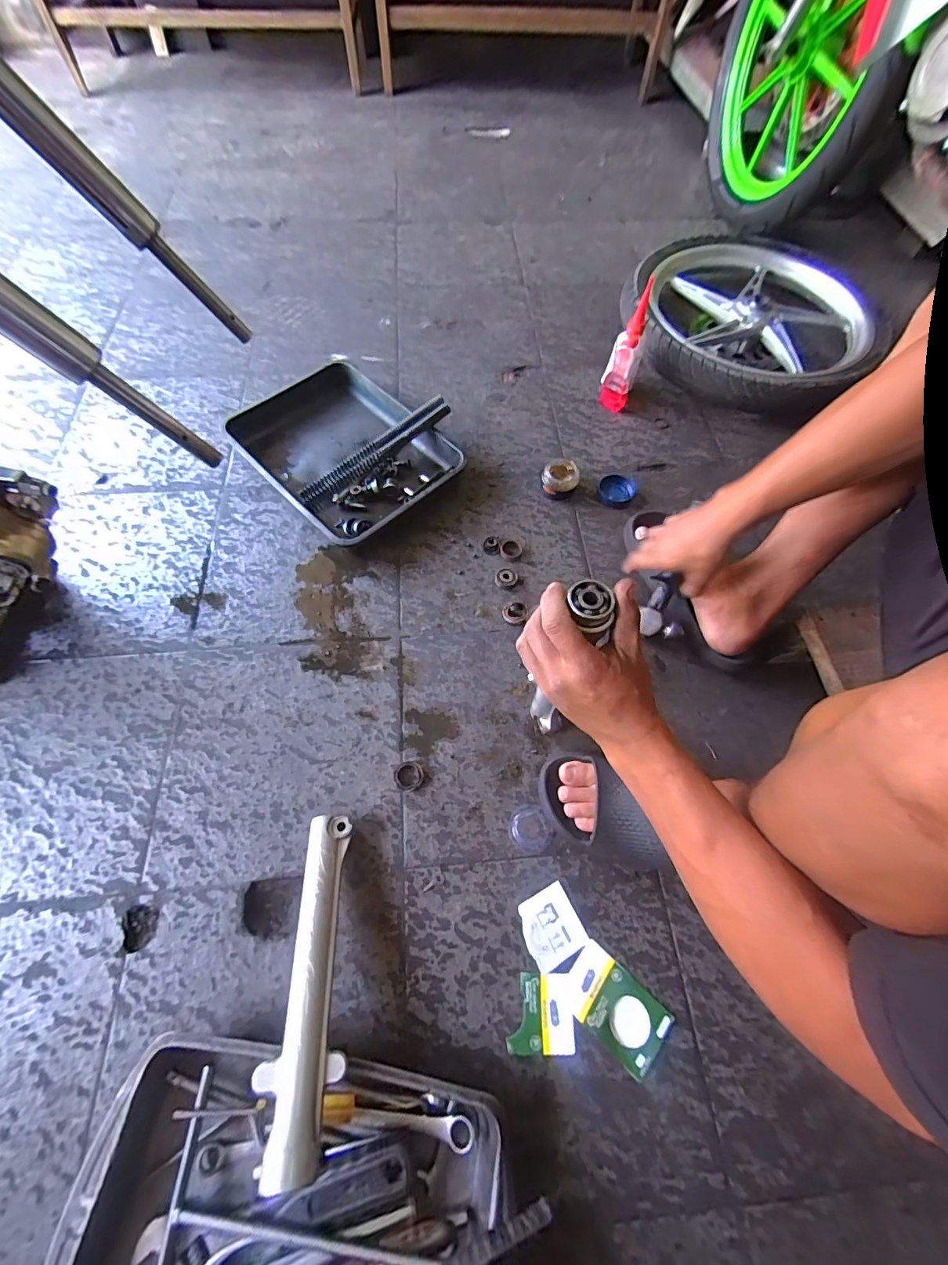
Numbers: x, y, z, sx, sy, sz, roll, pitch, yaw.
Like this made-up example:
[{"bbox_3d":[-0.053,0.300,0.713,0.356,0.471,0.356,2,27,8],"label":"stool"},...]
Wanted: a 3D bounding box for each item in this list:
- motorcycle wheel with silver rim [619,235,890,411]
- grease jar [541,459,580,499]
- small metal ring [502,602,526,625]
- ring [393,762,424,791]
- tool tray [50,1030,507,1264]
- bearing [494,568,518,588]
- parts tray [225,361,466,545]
[{"bbox_3d":[0.561,-0.649,0.924,0.488,0.100,0.525,1,65,-2],"label":"motorcycle wheel with silver rim"},{"bbox_3d":[0.148,-0.265,0.764,0.061,0.031,0.071,13,65,4],"label":"grease jar"},{"bbox_3d":[0.061,-0.030,0.657,0.036,0.016,0.033,1,65,-2],"label":"small metal ring"},{"bbox_3d":[-0.083,0.181,0.555,0.037,0.009,0.035,1,65,-2],"label":"ring"},{"bbox_3d":[-0.161,0.508,0.375,0.364,0.062,0.236,6,65,1],"label":"tool tray"},{"bbox_3d":[0.049,-0.085,0.685,0.035,0.006,0.033,1,65,-2],"label":"bearing"},{"bbox_3d":[-0.207,-0.320,0.759,0.297,0.065,0.345,-41,73,-18],"label":"parts tray"}]

